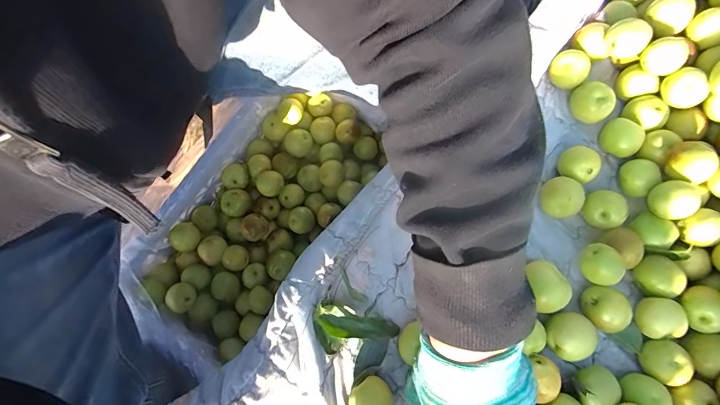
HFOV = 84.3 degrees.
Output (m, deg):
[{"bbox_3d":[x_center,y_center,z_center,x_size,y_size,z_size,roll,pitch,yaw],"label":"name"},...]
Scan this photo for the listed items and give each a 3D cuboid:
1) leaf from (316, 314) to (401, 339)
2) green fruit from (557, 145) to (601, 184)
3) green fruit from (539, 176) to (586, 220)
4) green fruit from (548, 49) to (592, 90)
[{"bbox_3d":[-0.001,0.109,0.348,0.069,0.014,0.018,3,79,1],"label":"leaf"},{"bbox_3d":[0.206,-0.034,0.381,0.034,0.027,0.034,0,79,0],"label":"green fruit"},{"bbox_3d":[0.185,-0.004,0.368,0.039,0.027,0.036,-21,80,-4],"label":"green fruit"},{"bbox_3d":[0.208,-0.132,0.401,0.034,0.035,0.035,0,79,0],"label":"green fruit"}]

